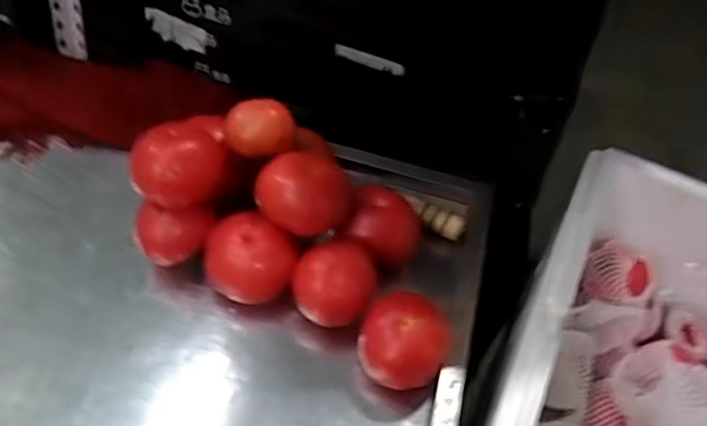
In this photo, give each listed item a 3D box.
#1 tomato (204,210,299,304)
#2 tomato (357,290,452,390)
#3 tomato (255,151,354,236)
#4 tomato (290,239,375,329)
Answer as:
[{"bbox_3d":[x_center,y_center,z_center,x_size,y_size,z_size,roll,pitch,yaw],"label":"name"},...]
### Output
[{"bbox_3d":[-0.097,0.050,0.575,0.078,0.069,0.067,30,55,16],"label":"tomato"},{"bbox_3d":[0.046,0.113,0.545,0.075,0.066,0.076,3,51,-3],"label":"tomato"},{"bbox_3d":[-0.045,-0.017,0.570,0.087,0.061,0.075,12,51,5],"label":"tomato"},{"bbox_3d":[-0.017,0.066,0.573,0.074,0.062,0.071,16,53,6],"label":"tomato"}]

